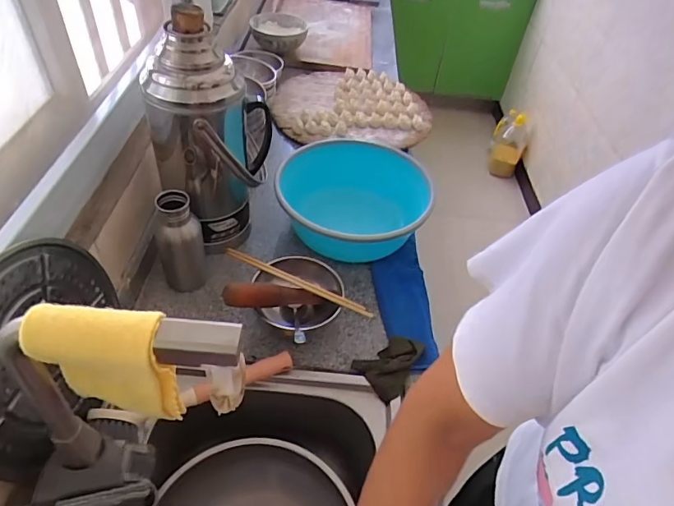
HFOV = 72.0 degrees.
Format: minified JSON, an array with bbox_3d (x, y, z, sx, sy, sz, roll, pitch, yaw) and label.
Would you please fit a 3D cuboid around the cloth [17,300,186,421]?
[{"bbox_3d":[-0.183,0.094,0.379,0.100,0.124,0.047,4,46,-4],"label":"cloth"}]

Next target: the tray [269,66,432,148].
[{"bbox_3d":[0.043,-0.402,1.230,0.412,0.058,0.400,10,46,2],"label":"tray"}]

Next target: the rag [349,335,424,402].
[{"bbox_3d":[0.088,0.171,0.724,0.103,0.027,0.081,-32,58,-31],"label":"rag"}]

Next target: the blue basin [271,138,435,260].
[{"bbox_3d":[0.033,-0.106,0.902,0.285,0.127,0.318,29,50,19],"label":"blue basin"}]

